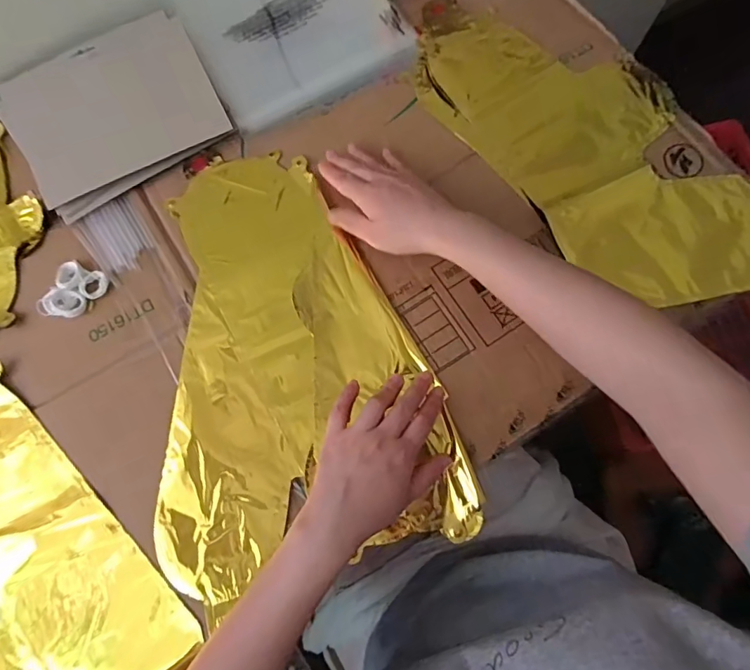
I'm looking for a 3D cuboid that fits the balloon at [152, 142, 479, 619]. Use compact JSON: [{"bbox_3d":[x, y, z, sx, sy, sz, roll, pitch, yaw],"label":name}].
[{"bbox_3d":[-0.089,0.012,0.431,0.255,0.014,0.386,-18,78,-4],"label":"balloon"}]

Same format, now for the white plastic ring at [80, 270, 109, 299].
[{"bbox_3d":[-0.262,-0.047,0.443,0.023,0.007,0.025,0,77,0],"label":"white plastic ring"}]

